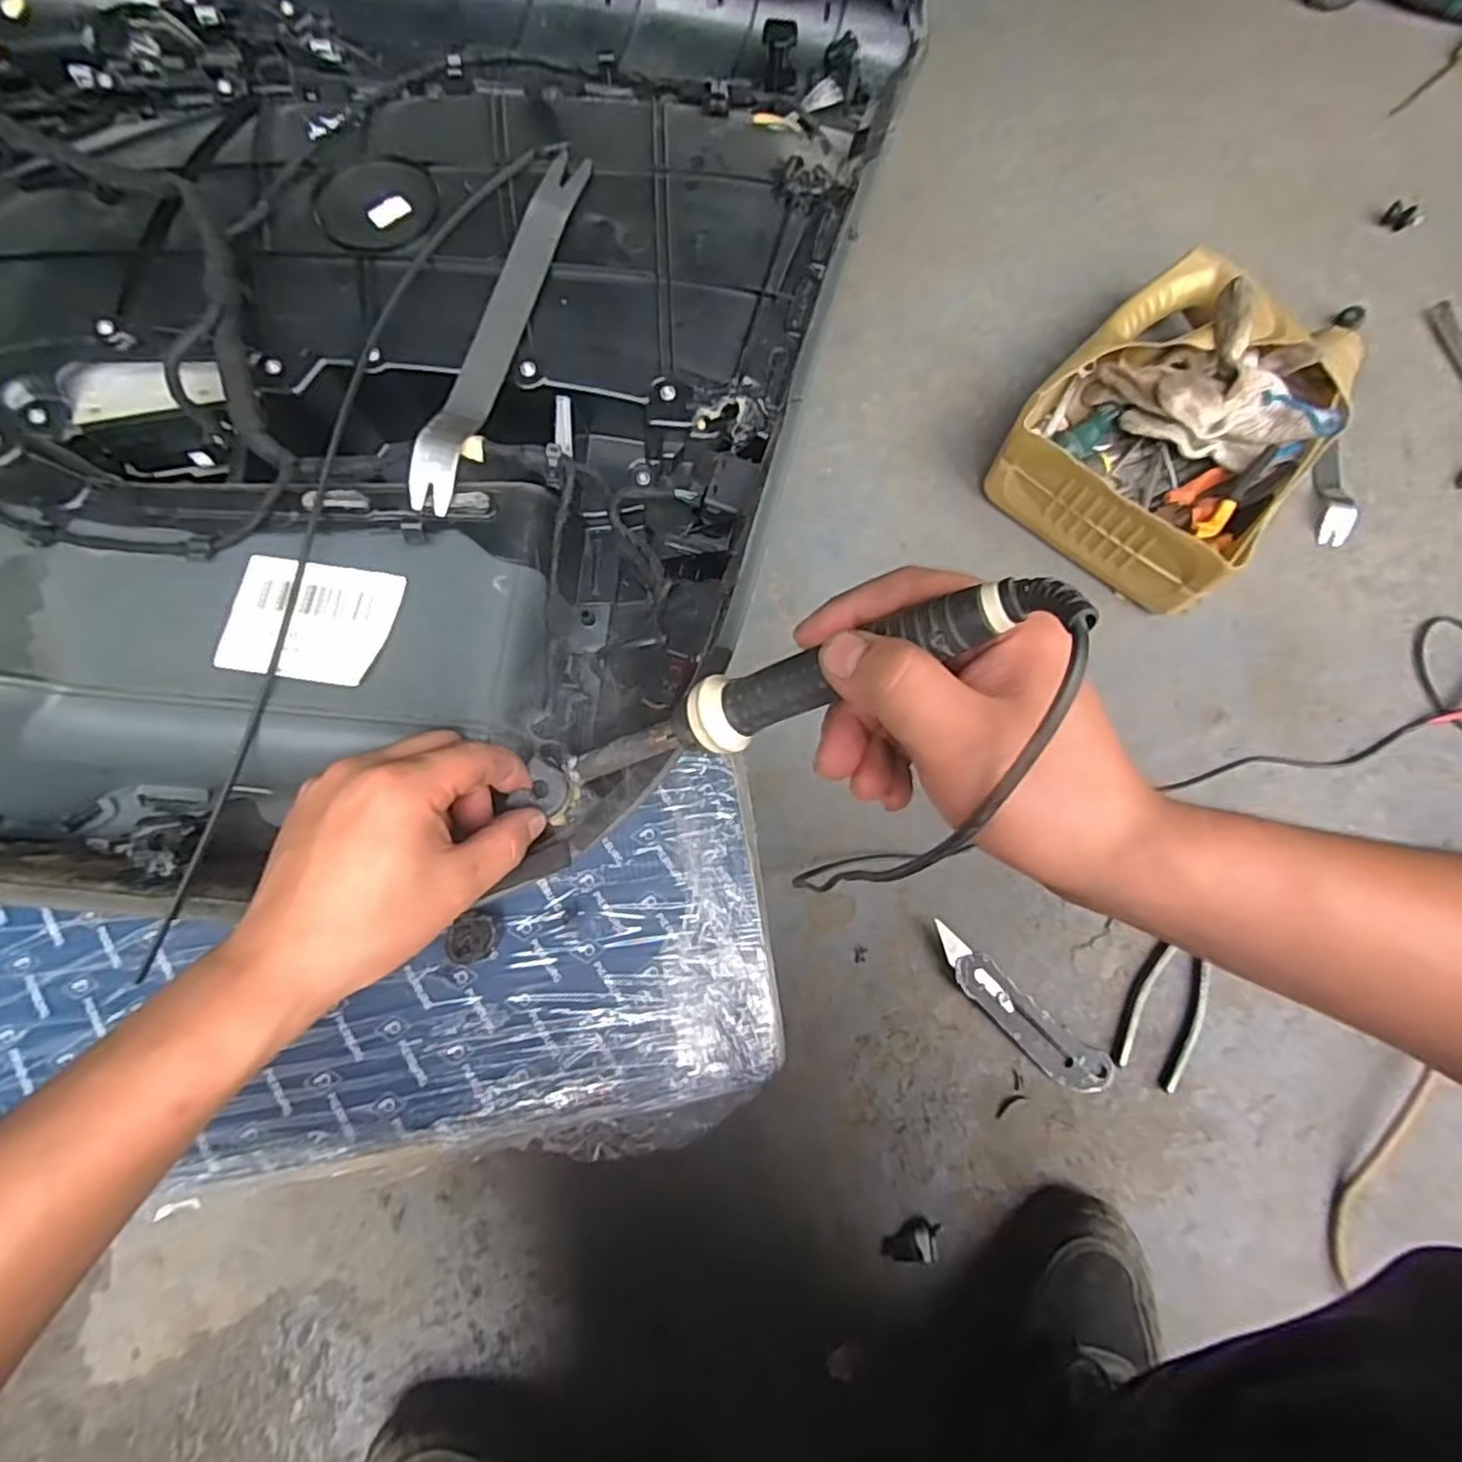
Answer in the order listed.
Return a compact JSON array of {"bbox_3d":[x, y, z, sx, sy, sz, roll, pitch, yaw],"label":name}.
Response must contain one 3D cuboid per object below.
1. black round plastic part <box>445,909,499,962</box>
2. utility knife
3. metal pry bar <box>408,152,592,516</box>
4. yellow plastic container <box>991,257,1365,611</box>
[{"bbox_3d":[-0.142,0.113,0.388,0.025,0.009,0.026,-3,76,0],"label":"black round plastic part"},{"bbox_3d":[0.215,0.213,0.534,0.162,0.014,0.036,39,79,9],"label":"utility knife"},{"bbox_3d":[-0.121,-0.224,0.380,0.024,0.018,0.233,14,76,4],"label":"metal pry bar"},{"bbox_3d":[0.385,-0.260,0.613,0.210,0.096,0.272,39,79,10],"label":"yellow plastic container"}]

